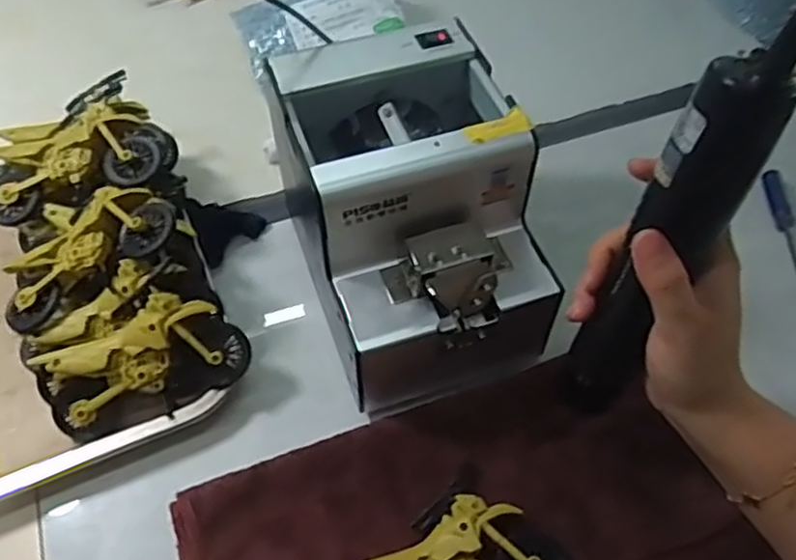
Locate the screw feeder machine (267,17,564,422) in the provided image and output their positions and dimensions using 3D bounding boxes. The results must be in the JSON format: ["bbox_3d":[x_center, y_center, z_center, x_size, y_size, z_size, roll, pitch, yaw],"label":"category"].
[{"bbox_3d":[0.007,-0.041,0.436,0.126,0.141,0.181,-17,56,-12],"label":"screw feeder machine"}]

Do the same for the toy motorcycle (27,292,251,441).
[{"bbox_3d":[-0.156,0.051,0.423,0.122,0.064,0.031,-25,17,-5],"label":"toy motorcycle"}]

